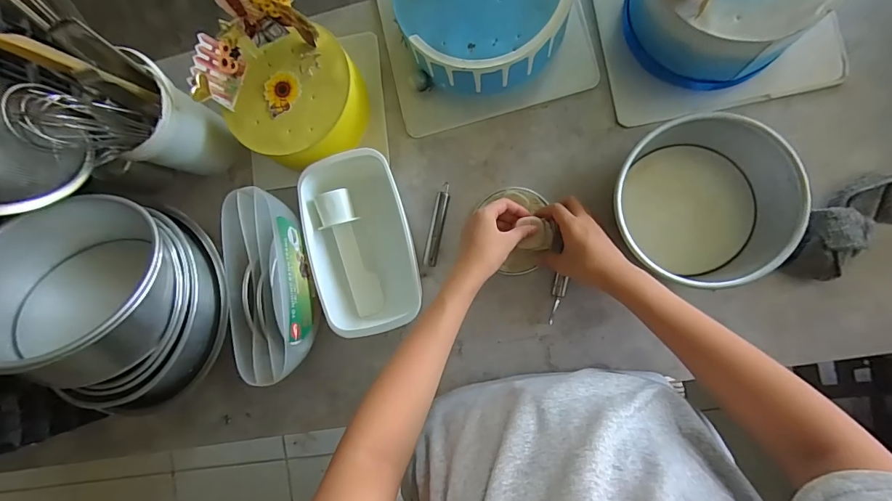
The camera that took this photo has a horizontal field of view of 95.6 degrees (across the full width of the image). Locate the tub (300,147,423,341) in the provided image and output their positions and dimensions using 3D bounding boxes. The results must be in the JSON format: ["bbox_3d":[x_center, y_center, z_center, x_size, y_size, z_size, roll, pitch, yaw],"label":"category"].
[{"bbox_3d":[-0.113,-0.007,0.540,0.124,0.062,0.228,-11,85,8],"label":"tub"}]

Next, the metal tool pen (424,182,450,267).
[{"bbox_3d":[-0.011,-0.035,0.550,0.020,0.014,0.113,10,89,9],"label":"metal tool pen"}]

